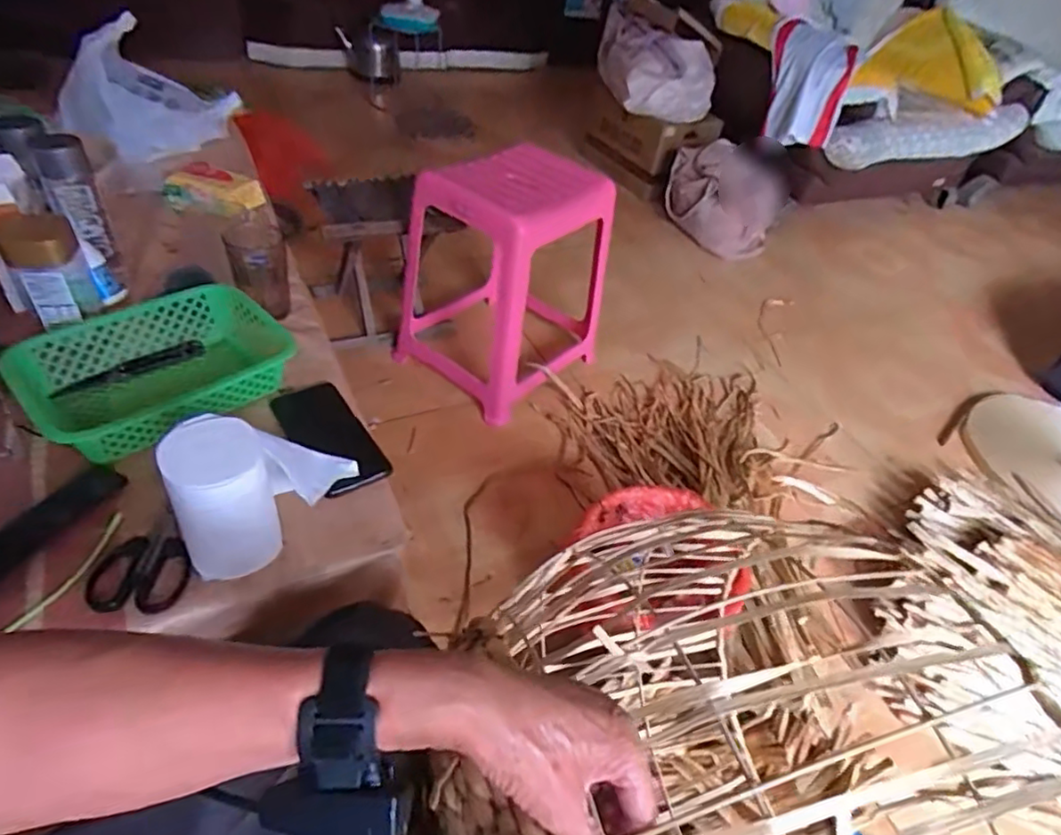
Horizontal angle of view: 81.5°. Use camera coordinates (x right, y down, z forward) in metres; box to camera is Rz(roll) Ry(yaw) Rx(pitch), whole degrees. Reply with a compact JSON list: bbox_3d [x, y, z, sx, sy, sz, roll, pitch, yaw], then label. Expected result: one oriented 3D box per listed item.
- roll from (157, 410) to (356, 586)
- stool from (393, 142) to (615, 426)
[{"bbox_3d":[-0.243,0.051,0.554,0.085,0.122,0.164,25,45,15],"label":"roll"},{"bbox_3d":[-0.064,-0.315,1.358,0.358,0.453,0.365,32,48,22],"label":"stool"}]

